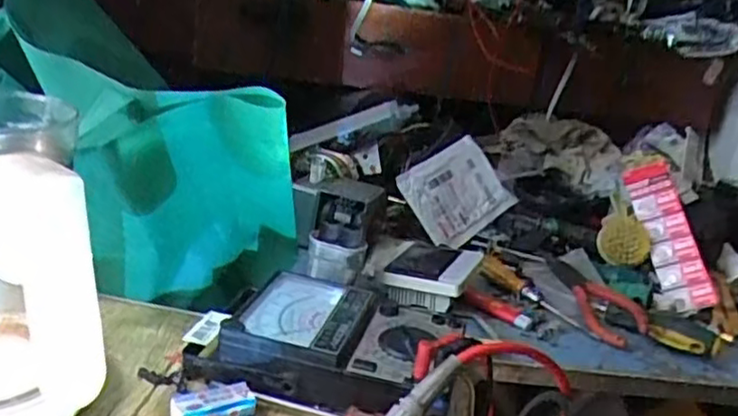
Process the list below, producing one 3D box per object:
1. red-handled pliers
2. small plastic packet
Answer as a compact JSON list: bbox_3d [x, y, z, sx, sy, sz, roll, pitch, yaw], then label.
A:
[{"bbox_3d":[0.242,0.094,0.723,0.060,0.021,0.155,4,20,-6],"label":"red-handled pliers"},{"bbox_3d":[0.106,-0.020,0.843,0.165,0.108,0.022,-31,-1,-42],"label":"small plastic packet"}]

